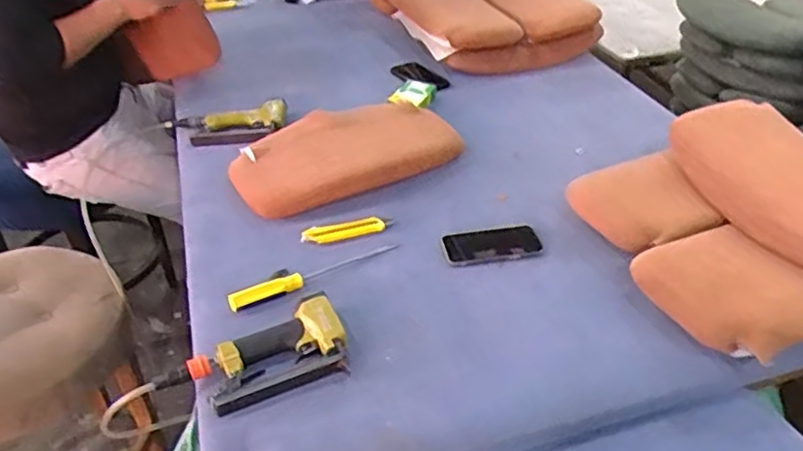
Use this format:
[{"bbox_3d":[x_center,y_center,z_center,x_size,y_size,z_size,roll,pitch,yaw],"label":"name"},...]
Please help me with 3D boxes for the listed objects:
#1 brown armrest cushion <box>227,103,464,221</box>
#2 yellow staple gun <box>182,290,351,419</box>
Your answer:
[{"bbox_3d":[-0.117,-0.143,1.299,0.423,0.077,0.237,-20,40,-22],"label":"brown armrest cushion"},{"bbox_3d":[-0.174,0.183,0.916,0.213,0.047,0.128,-20,40,-23],"label":"yellow staple gun"}]

